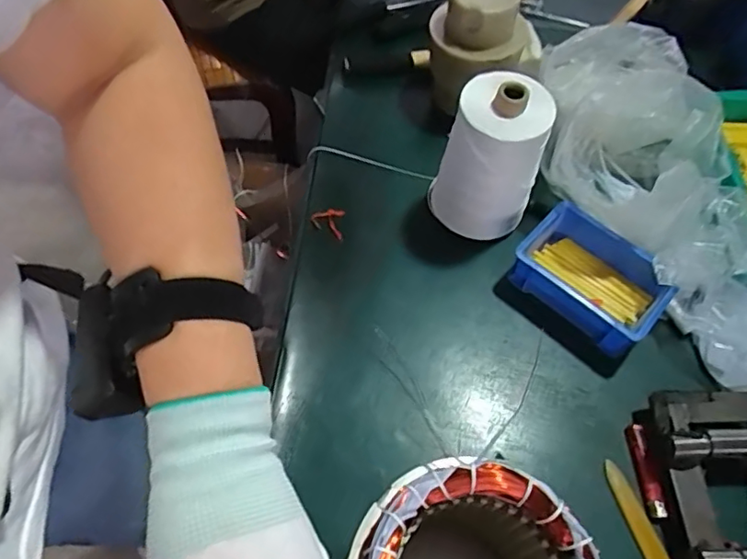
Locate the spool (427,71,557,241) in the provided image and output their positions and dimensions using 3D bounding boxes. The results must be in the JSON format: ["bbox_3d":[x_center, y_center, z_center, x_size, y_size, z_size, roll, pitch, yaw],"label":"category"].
[{"bbox_3d":[0.115,-0.119,0.581,0.100,0.170,0.082,21,61,11],"label":"spool"}]

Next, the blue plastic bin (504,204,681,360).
[{"bbox_3d":[0.218,0.001,0.583,0.138,0.058,0.087,40,66,20],"label":"blue plastic bin"}]

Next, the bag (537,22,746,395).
[{"bbox_3d":[0.312,-0.084,0.595,0.208,0.094,0.468,-23,63,-14],"label":"bag"}]

